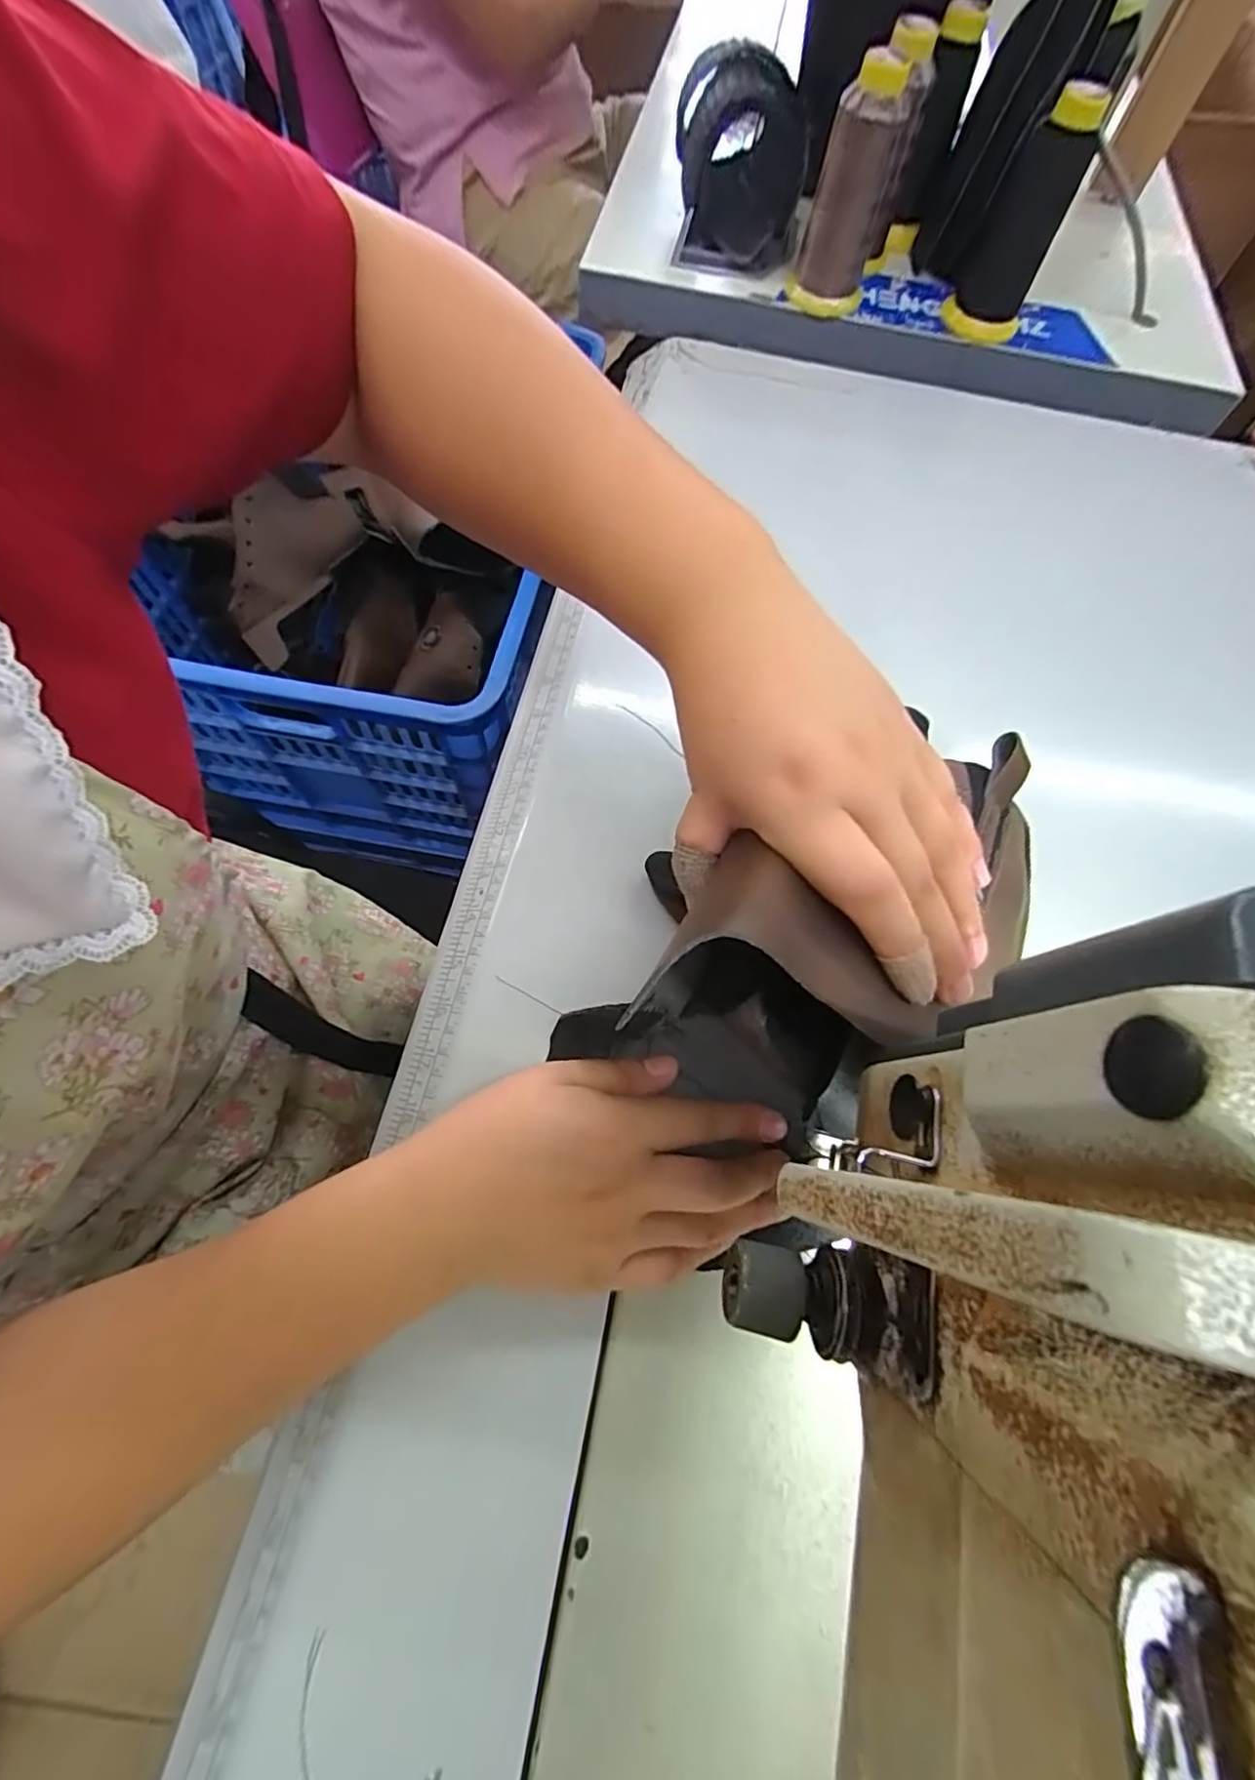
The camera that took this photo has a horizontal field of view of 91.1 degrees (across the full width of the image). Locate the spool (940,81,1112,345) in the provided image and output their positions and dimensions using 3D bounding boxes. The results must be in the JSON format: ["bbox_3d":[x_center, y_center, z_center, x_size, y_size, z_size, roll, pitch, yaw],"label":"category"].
[{"bbox_3d":[0.293,-0.491,0.463,0.058,0.137,0.057,24,69,6],"label":"spool"}]

